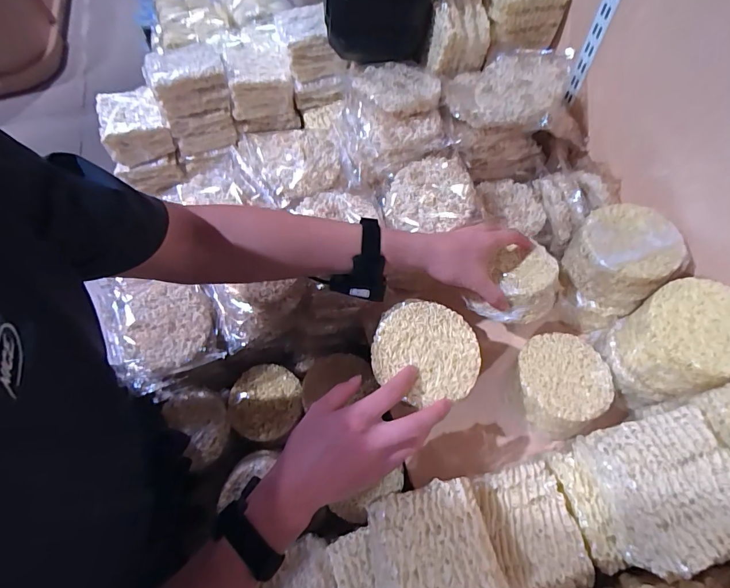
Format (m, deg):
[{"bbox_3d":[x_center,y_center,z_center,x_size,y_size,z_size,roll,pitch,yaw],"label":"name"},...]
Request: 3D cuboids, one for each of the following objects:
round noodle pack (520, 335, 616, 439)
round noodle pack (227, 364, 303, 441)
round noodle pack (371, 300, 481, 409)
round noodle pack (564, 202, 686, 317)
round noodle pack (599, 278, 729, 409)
[{"bbox_3d":[0.251,0.119,0.543,0.117,0.073,0.110,-2,62,3],"label":"round noodle pack"},{"bbox_3d":[-0.154,0.167,0.636,0.111,0.018,0.108,-2,62,3],"label":"round noodle pack"},{"bbox_3d":[0.067,0.063,0.450,0.112,0.021,0.107,7,62,8],"label":"round noodle pack"},{"bbox_3d":[0.332,-0.047,0.543,0.107,0.095,0.113,-2,62,3],"label":"round noodle pack"},{"bbox_3d":[0.372,0.058,0.495,0.121,0.117,0.111,-2,62,3],"label":"round noodle pack"}]

